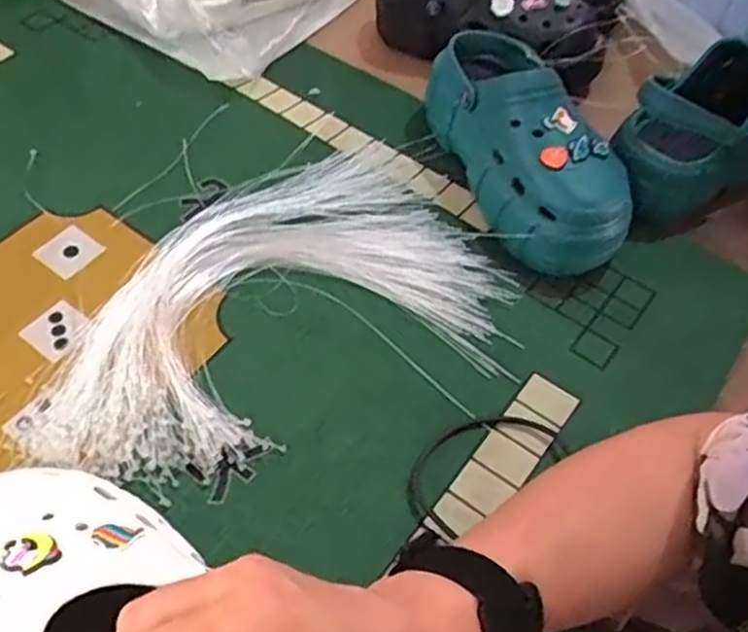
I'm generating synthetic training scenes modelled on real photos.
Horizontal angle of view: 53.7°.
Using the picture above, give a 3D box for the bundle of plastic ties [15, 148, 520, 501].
[{"bbox_3d":[-0.085,-0.013,0.577,0.372,0.018,0.214,-28,60,-24],"label":"bundle of plastic ties"}]

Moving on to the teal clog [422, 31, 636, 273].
[{"bbox_3d":[0.134,-0.156,0.657,0.099,0.110,0.243,-18,56,-18],"label":"teal clog"}]

